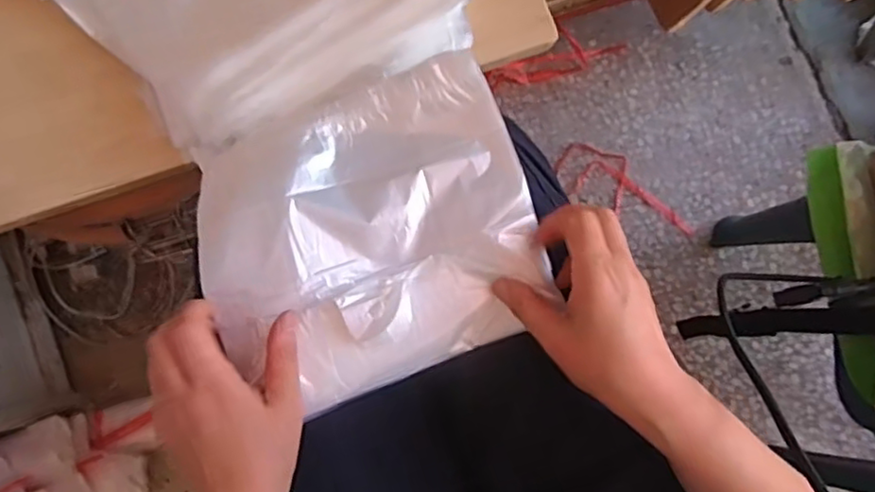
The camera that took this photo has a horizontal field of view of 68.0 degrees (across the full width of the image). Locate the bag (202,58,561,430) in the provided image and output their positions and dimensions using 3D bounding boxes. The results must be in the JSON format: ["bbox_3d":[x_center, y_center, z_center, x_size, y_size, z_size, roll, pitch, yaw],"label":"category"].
[{"bbox_3d":[-0.050,-0.010,0.443,0.225,0.037,0.200,-21,80,-4],"label":"bag"}]

